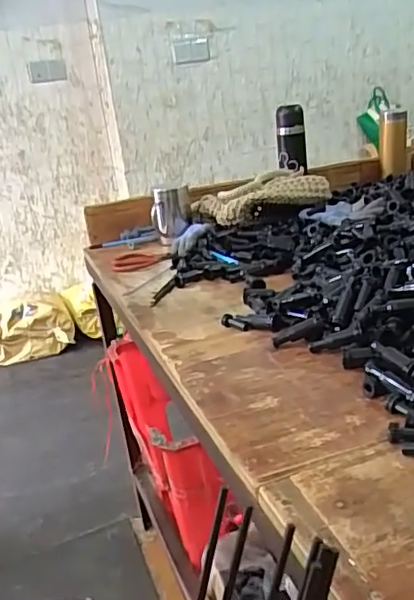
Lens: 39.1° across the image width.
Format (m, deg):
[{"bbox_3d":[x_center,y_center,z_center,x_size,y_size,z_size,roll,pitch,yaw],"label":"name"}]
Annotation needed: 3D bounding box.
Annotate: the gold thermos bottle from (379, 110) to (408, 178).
[{"bbox_3d":[0.460,-0.383,1.439,0.065,0.160,0.070,-1,22,17],"label":"gold thermos bottle"}]

